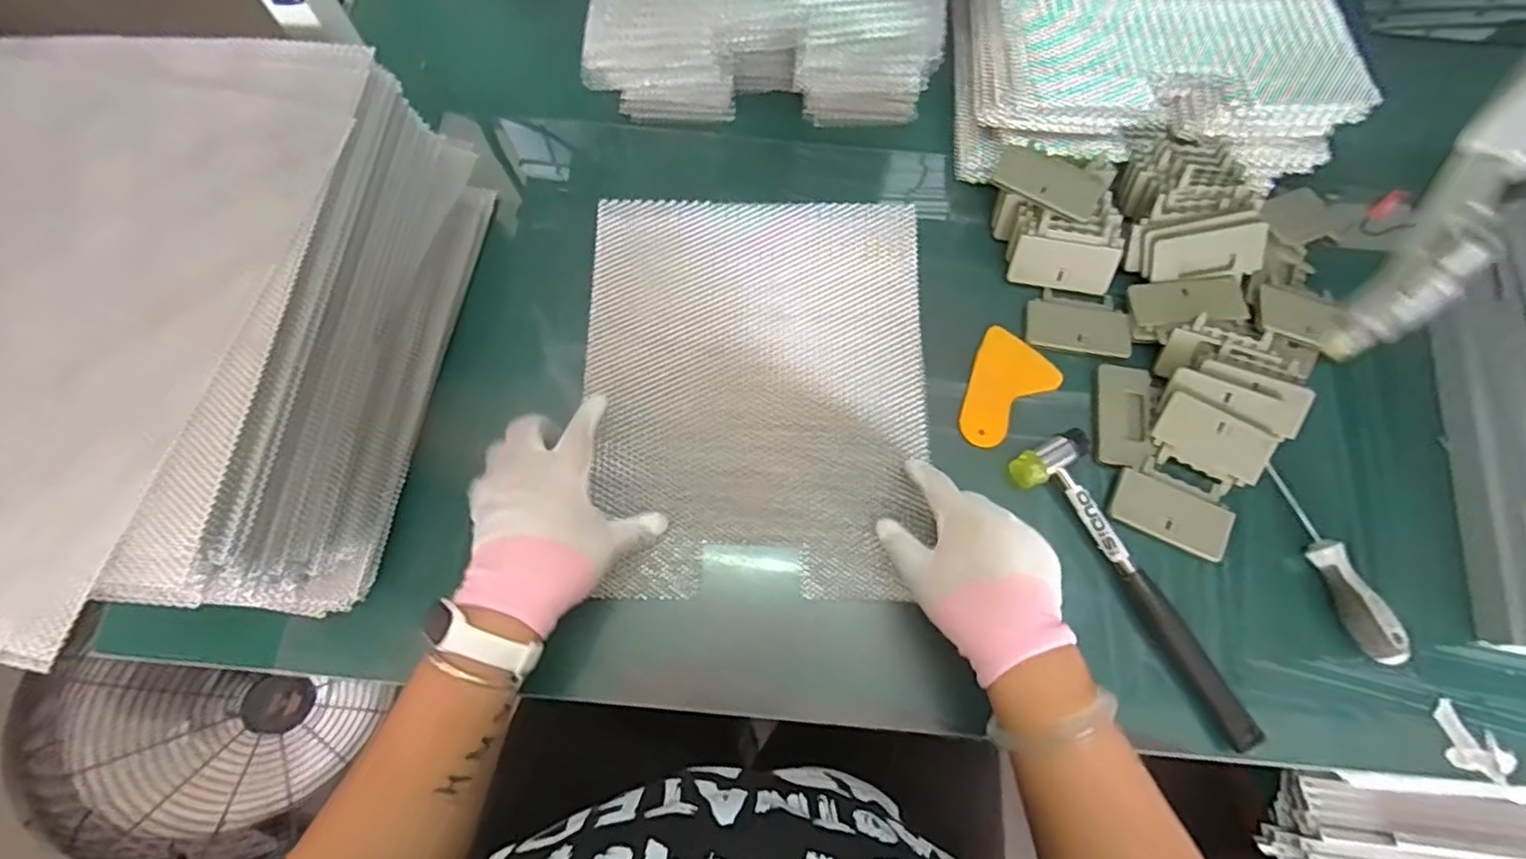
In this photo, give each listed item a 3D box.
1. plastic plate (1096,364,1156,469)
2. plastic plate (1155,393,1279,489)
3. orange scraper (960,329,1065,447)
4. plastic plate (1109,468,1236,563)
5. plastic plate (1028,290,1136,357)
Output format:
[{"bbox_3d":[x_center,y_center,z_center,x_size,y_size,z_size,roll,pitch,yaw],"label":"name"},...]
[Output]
[{"bbox_3d":[0.292,-0.011,0.529,0.043,0.006,0.086,10,71,2],"label":"plastic plate"},{"bbox_3d":[0.353,0.009,0.514,0.086,0.004,0.046,26,99,5],"label":"plastic plate"},{"bbox_3d":[0.191,-0.033,0.541,0.067,0.008,0.094,42,79,11],"label":"orange scraper"},{"bbox_3d":[0.311,0.065,0.502,0.082,0.014,0.042,24,72,7],"label":"plastic plate"},{"bbox_3d":[0.266,-0.091,0.556,0.084,0.008,0.051,8,71,2],"label":"plastic plate"}]

